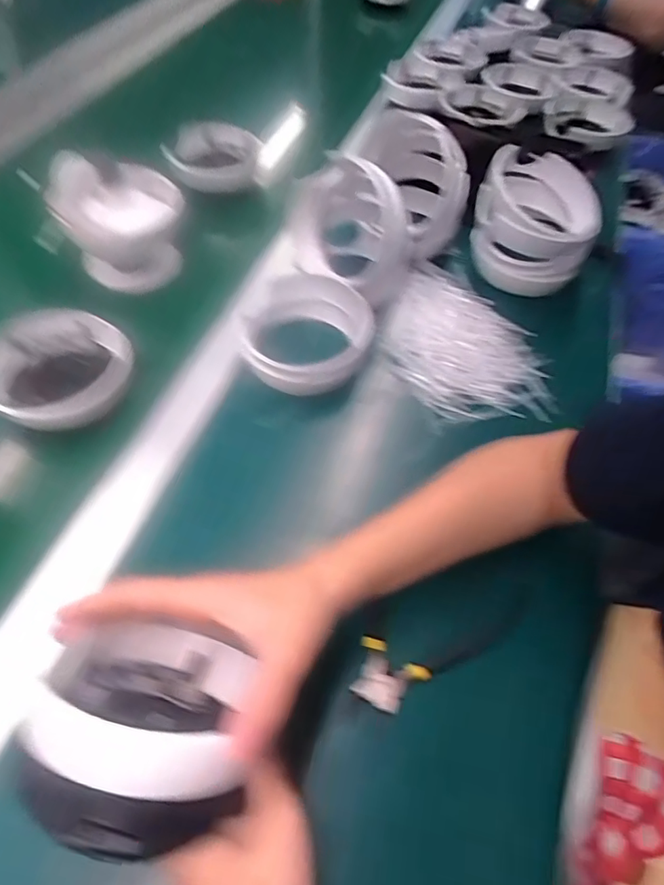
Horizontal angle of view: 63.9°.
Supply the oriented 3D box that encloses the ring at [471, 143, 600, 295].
[{"bbox_3d":[0.213,-0.241,0.580,0.109,0.113,0.131,5,52,0],"label":"ring"}]

